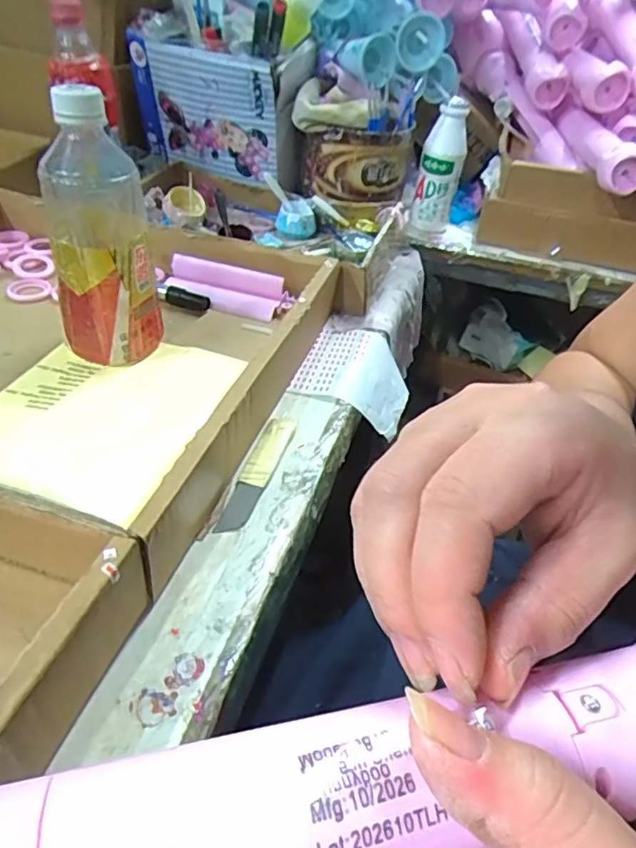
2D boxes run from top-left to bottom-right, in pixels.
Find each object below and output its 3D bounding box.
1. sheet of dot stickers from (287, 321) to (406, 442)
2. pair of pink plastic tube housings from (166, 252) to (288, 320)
[{"bbox_3d":[0.035,-0.046,0.496,0.095,0.017,0.107,24,45,-2],"label":"sheet of dot stickers"},{"bbox_3d":[-0.089,-0.129,0.540,0.110,0.033,0.033,12,41,5],"label":"pair of pink plastic tube housings"}]

